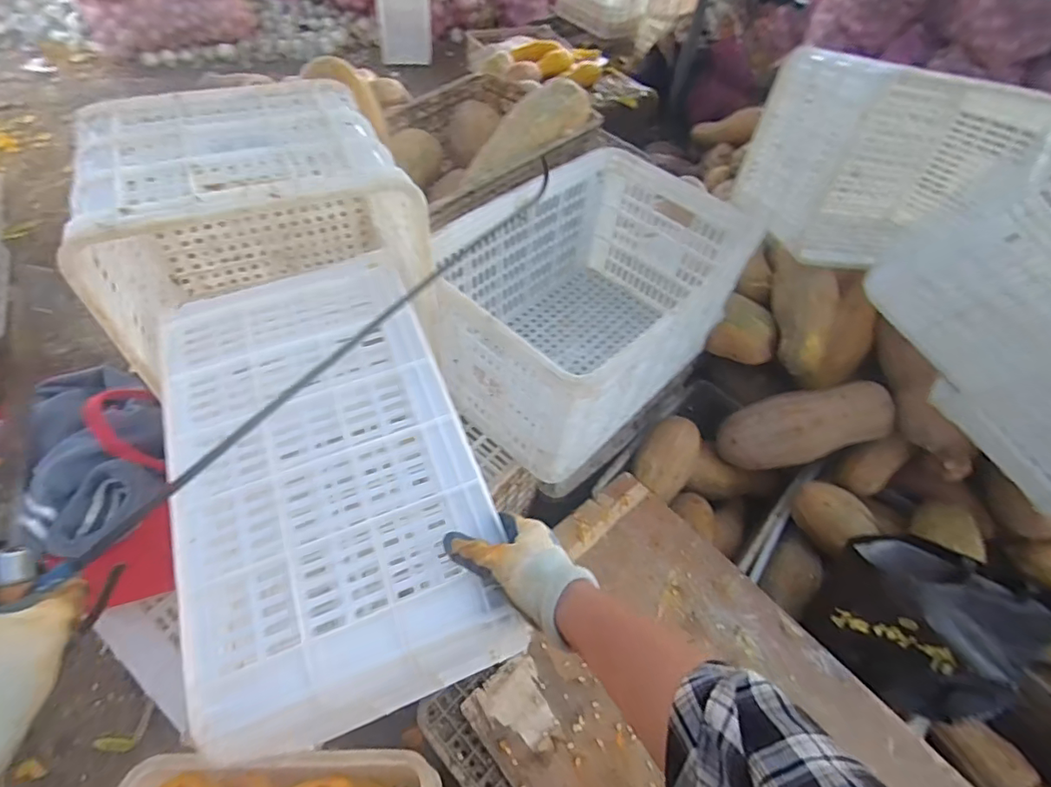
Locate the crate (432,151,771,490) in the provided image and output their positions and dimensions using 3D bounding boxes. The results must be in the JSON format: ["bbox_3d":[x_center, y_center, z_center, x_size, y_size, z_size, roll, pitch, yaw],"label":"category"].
[{"bbox_3d":[0.096,-0.154,0.930,0.362,0.290,0.522,37,57,22],"label":"crate"}]

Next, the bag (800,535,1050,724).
[{"bbox_3d":[0.697,0.413,0.915,0.338,0.226,0.204,29,54,16],"label":"bag"}]

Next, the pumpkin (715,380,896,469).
[{"bbox_3d":[0.615,0.074,1.164,0.148,0.366,0.112,42,44,-29],"label":"pumpkin"}]

